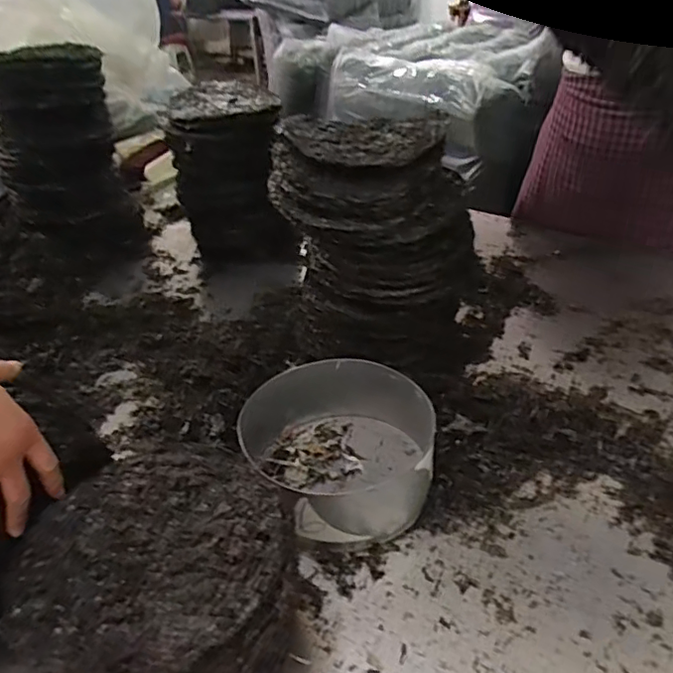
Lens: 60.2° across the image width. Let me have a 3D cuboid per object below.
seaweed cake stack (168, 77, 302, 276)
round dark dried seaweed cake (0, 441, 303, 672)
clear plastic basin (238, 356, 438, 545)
[{"bbox_3d":[-0.189,-0.294,1.060,0.193,0.279,0.188,-17,36,-15],"label":"seaweed cake stack"},{"bbox_3d":[-0.129,0.214,0.465,0.194,0.156,0.194,-26,40,-28],"label":"round dark dried seaweed cake"},{"bbox_3d":[0.006,0.122,0.642,0.197,0.087,0.204,-4,34,3],"label":"clear plastic basin"}]

